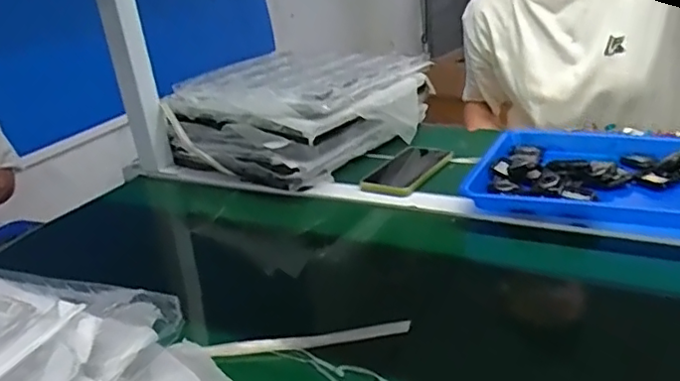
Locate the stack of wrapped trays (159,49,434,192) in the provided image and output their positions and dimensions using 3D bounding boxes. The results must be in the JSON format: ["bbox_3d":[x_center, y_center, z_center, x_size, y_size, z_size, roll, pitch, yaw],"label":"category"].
[{"bbox_3d":[-0.058,-0.135,1.013,0.291,0.142,0.374,14,32,39],"label":"stack of wrapped trays"}]

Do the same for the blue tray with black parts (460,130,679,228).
[{"bbox_3d":[0.350,-0.023,0.768,0.328,0.040,0.242,6,28,27],"label":"blue tray with black parts"}]

